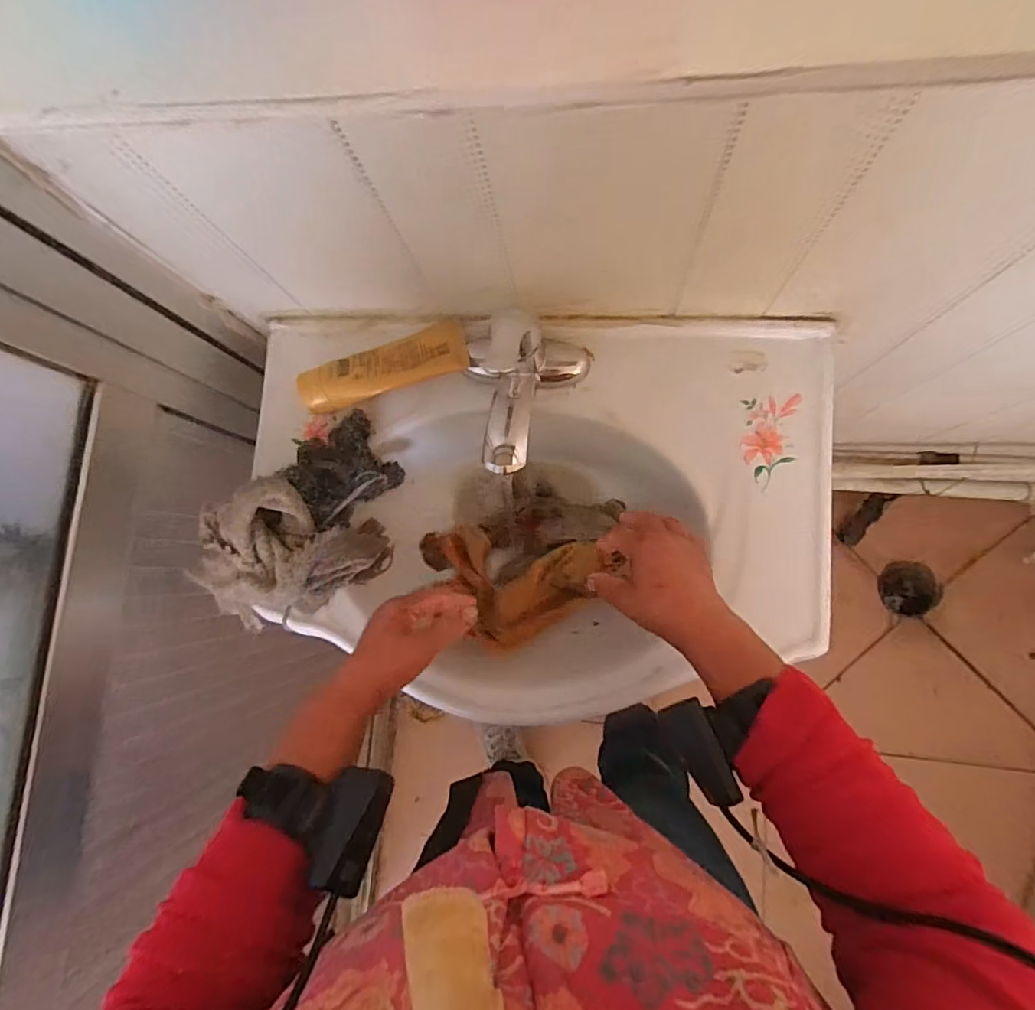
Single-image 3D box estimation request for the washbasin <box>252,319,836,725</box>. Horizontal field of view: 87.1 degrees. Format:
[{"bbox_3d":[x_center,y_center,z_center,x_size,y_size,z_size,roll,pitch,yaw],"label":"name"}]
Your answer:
[{"bbox_3d":[0.006,0.013,0.605,0.598,0.144,0.408,3,84,7],"label":"washbasin"}]

